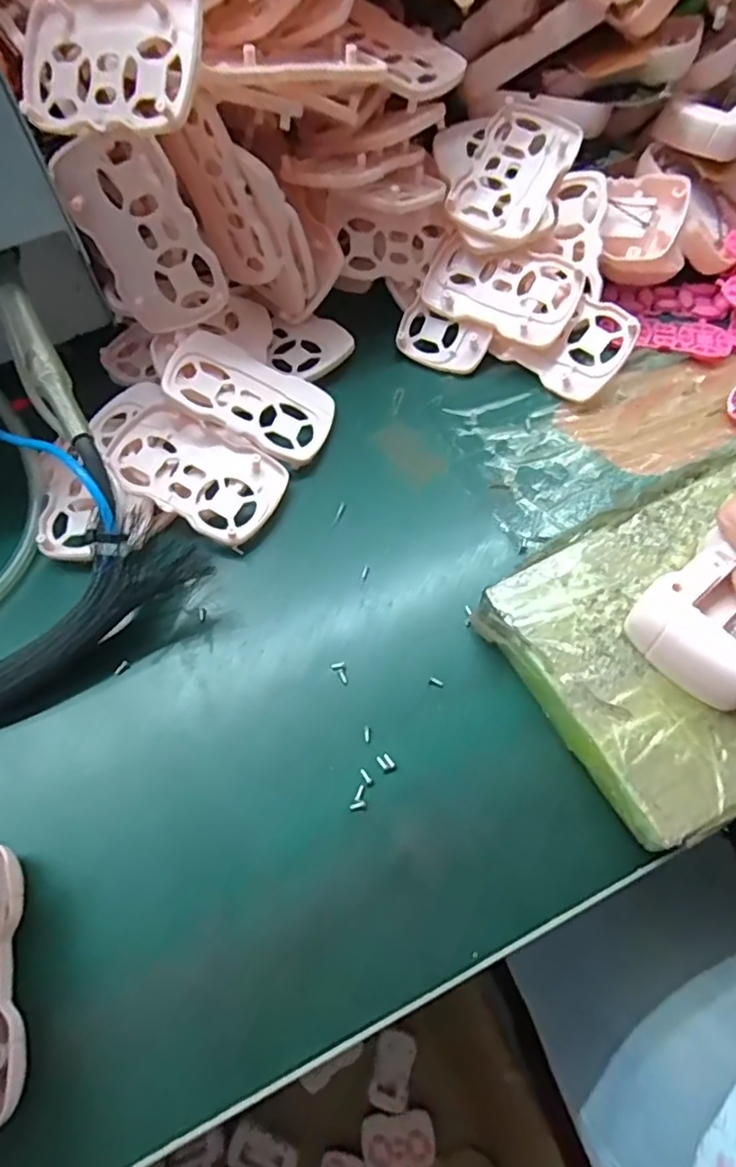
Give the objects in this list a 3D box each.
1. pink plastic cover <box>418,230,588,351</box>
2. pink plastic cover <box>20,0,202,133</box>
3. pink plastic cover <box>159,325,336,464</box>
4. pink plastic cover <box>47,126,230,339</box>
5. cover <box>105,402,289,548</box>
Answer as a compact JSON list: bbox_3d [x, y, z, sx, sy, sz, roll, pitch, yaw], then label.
[{"bbox_3d":[0.077,-0.174,0.355,0.089,0.009,0.051,26,88,14],"label":"pink plastic cover"},{"bbox_3d":[-0.111,-0.221,0.254,0.088,0.008,0.050,15,103,17],"label":"pink plastic cover"},{"bbox_3d":[-0.063,-0.100,0.327,0.087,0.011,0.054,25,62,-12],"label":"pink plastic cover"},{"bbox_3d":[-0.110,-0.169,0.296,0.053,0.088,0.010,-16,43,11],"label":"pink plastic cover"},{"bbox_3d":[-0.089,-0.058,0.313,0.087,0.014,0.054,26,65,13],"label":"cover"}]

